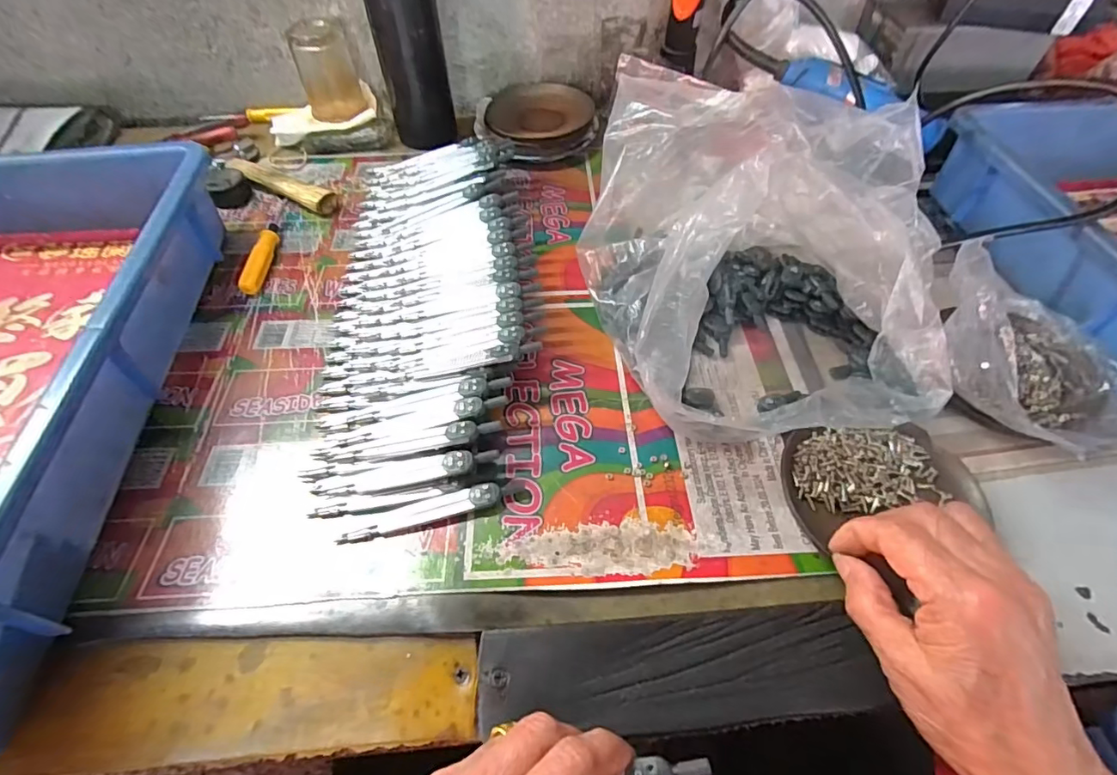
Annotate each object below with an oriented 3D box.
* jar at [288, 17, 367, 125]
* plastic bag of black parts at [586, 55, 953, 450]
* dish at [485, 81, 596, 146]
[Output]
[{"bbox_3d":[-0.238,-0.326,0.537,0.060,0.089,0.052,-19,56,-14],"label":"jar"},{"bbox_3d":[0.144,-0.103,0.369,0.248,0.104,0.287,8,54,6],"label":"plastic bag of black parts"},{"bbox_3d":[-0.020,-0.290,0.546,0.113,0.019,0.099,-24,57,-17],"label":"dish"}]

